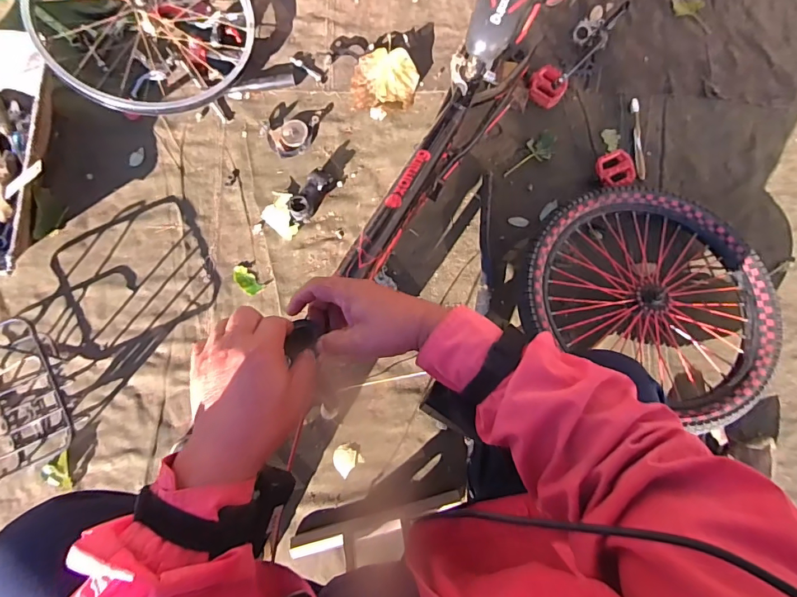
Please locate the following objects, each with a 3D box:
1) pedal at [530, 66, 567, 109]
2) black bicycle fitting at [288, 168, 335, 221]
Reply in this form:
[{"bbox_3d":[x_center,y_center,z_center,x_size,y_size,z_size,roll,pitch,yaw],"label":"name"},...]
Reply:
[{"bbox_3d":[0.330,-0.471,0.979,0.084,0.034,0.084,-42,85,-8],"label":"pedal"},{"bbox_3d":[-0.181,-0.218,0.928,0.052,0.039,0.119,36,81,3],"label":"black bicycle fitting"}]

